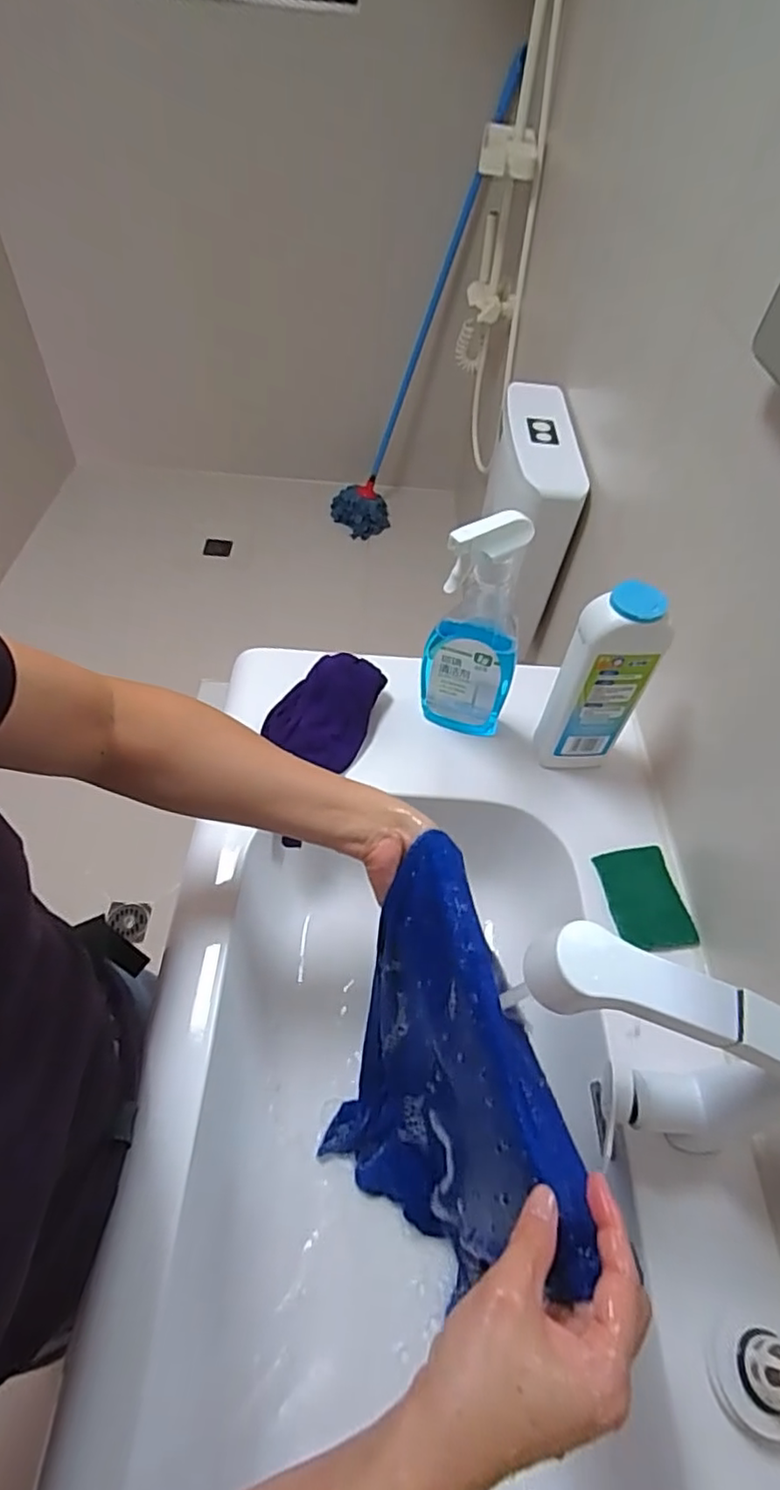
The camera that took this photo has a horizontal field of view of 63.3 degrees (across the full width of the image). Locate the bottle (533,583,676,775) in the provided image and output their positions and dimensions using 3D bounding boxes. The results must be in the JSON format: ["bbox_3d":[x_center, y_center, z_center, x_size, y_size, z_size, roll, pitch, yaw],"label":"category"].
[{"bbox_3d":[0.202,-0.056,0.625,0.070,0.221,0.060,-14,55,-14],"label":"bottle"}]

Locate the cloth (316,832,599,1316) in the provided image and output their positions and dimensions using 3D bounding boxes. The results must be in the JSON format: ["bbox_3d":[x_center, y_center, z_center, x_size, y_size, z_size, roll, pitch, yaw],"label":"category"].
[{"bbox_3d":[0.018,0.246,0.501,0.132,0.274,0.274,-6,53,-8],"label":"cloth"}]

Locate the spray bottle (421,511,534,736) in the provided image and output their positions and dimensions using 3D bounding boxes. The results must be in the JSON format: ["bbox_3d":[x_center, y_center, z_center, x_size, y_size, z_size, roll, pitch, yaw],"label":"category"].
[{"bbox_3d":[0.084,-0.111,0.631,0.091,0.267,0.078,6,52,1],"label":"spray bottle"}]

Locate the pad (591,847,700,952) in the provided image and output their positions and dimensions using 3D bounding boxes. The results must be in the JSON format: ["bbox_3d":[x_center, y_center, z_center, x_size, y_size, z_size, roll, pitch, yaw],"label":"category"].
[{"bbox_3d":[0.245,0.149,0.610,0.066,0.005,0.097,-14,67,-2],"label":"pad"}]

